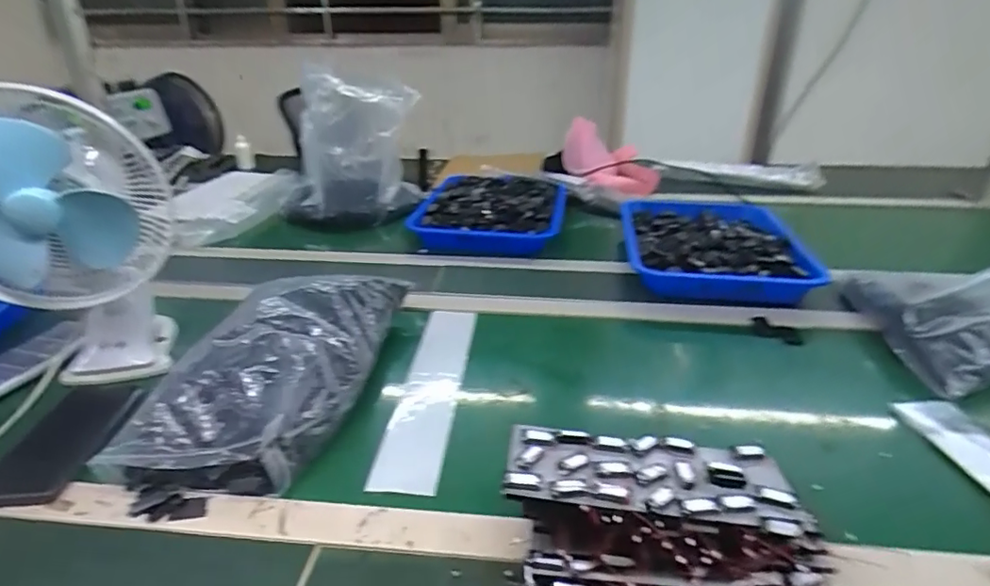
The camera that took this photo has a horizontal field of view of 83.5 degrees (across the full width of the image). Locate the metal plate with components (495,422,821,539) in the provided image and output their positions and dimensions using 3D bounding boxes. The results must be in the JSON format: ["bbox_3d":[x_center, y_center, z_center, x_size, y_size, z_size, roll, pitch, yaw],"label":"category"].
[{"bbox_3d":[0.111,0.127,0.401,0.198,0.019,0.080,3,27,8],"label":"metal plate with components"}]

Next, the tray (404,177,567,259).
[{"bbox_3d":[-0.007,-0.160,1.043,0.263,0.047,0.316,3,27,9],"label":"tray"}]

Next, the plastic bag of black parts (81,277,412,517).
[{"bbox_3d":[-0.227,0.070,0.592,0.185,0.086,0.347,7,28,15],"label":"plastic bag of black parts"}]

